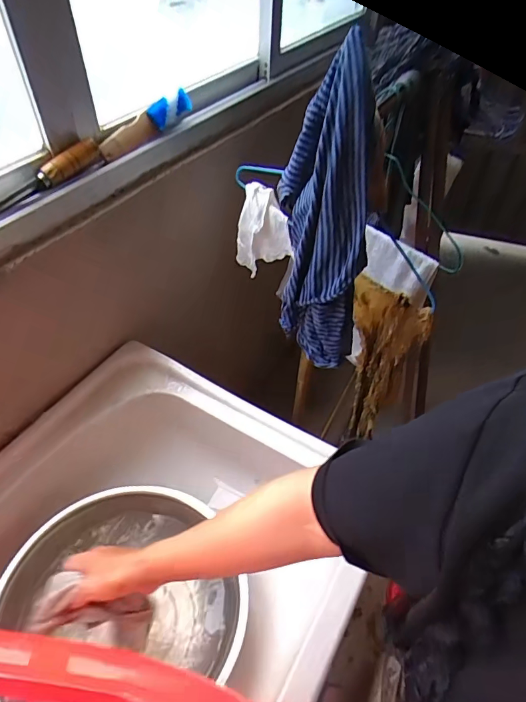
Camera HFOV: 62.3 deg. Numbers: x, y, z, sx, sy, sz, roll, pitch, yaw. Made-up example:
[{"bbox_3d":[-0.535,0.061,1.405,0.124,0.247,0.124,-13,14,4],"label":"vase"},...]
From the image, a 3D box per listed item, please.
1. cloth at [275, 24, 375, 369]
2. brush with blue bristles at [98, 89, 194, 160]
[{"bbox_3d":[0.079,-0.156,0.560,0.124,0.374,0.113,11,48,7],"label":"cloth"},{"bbox_3d":[-0.193,-0.389,0.751,0.042,0.050,0.216,33,66,24],"label":"brush with blue bristles"}]

